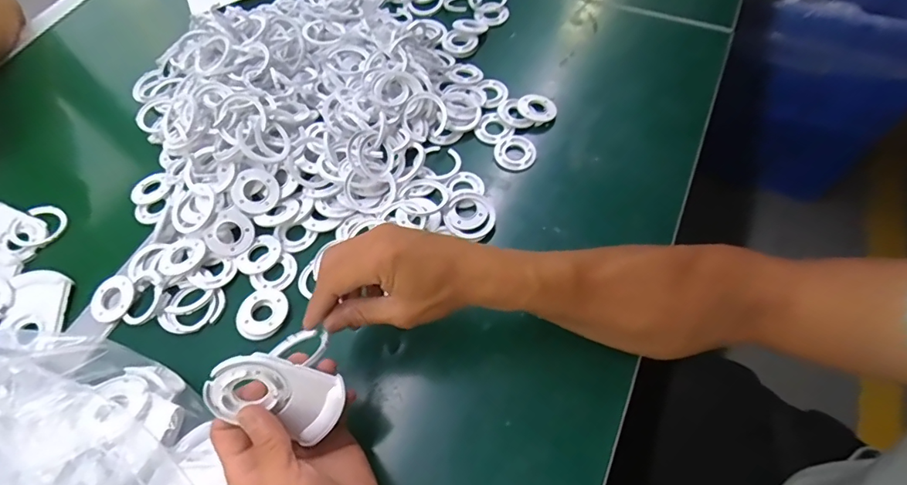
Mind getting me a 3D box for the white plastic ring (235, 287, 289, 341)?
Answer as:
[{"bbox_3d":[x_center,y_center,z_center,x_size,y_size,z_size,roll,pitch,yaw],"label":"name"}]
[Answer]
[{"bbox_3d":[-0.174,0.065,0.420,0.045,0.007,0.048,-2,61,3],"label":"white plastic ring"}]

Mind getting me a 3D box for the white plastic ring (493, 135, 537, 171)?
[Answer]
[{"bbox_3d":[0.067,-0.098,0.498,0.044,0.009,0.044,-2,61,3],"label":"white plastic ring"}]

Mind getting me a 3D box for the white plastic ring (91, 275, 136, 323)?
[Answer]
[{"bbox_3d":[-0.323,0.053,0.432,0.041,0.006,0.042,-11,60,-2],"label":"white plastic ring"}]

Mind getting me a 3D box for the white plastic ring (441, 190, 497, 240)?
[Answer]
[{"bbox_3d":[0.015,-0.028,0.457,0.050,0.010,0.055,-2,61,3],"label":"white plastic ring"}]

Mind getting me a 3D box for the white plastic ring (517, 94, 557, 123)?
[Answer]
[{"bbox_3d":[0.093,-0.152,0.521,0.040,0.011,0.036,-11,60,-2],"label":"white plastic ring"}]

